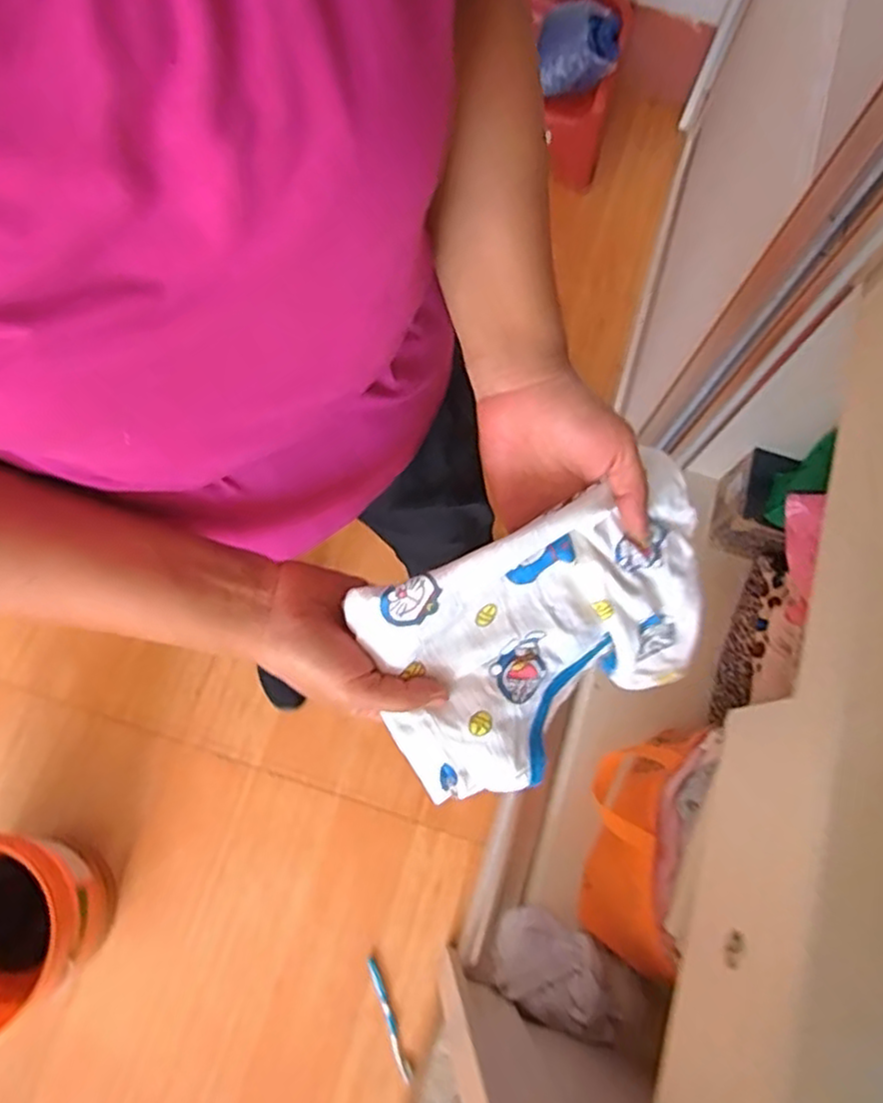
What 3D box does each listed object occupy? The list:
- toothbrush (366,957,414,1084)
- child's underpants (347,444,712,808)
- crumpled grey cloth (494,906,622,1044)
[{"bbox_3d":[-0.084,0.752,1.142,0.020,0.010,0.183,-21,72,-10],"label":"toothbrush"},{"bbox_3d":[0.068,0.049,0.459,0.224,0.050,0.154,-23,110,-17],"label":"child's underpants"},{"bbox_3d":[0.177,0.634,1.067,0.210,0.080,0.127,28,73,6],"label":"crumpled grey cloth"}]

